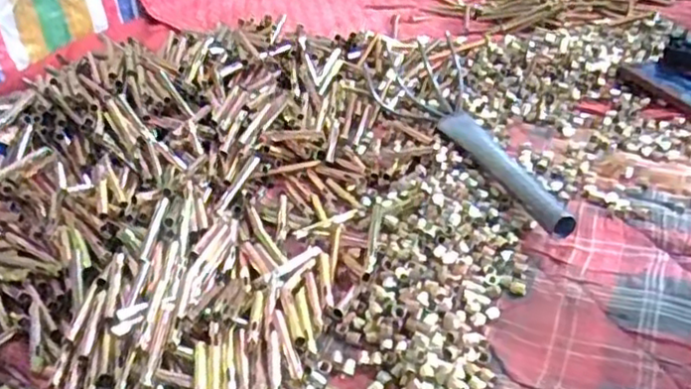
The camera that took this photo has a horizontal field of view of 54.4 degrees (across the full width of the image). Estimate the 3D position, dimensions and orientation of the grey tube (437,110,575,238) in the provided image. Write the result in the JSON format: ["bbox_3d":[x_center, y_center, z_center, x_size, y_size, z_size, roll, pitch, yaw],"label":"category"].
[{"bbox_3d":[0.148,-0.027,0.637,0.030,0.027,0.222,-15,36,-14],"label":"grey tube"}]

